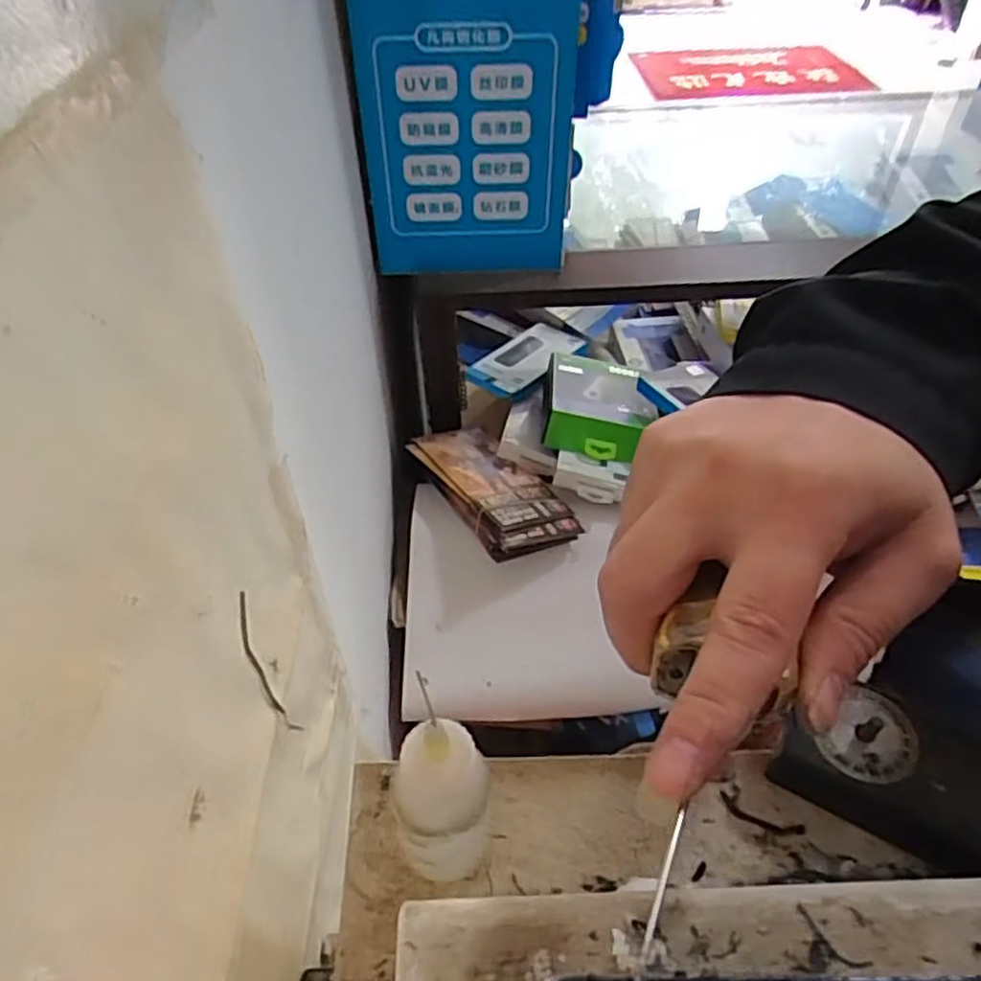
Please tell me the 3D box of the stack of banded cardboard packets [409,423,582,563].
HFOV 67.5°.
[{"bbox_3d":[0.000,-0.002,0.934,0.135,0.039,0.232,-10,41,-34],"label":"stack of banded cardboard packets"}]

